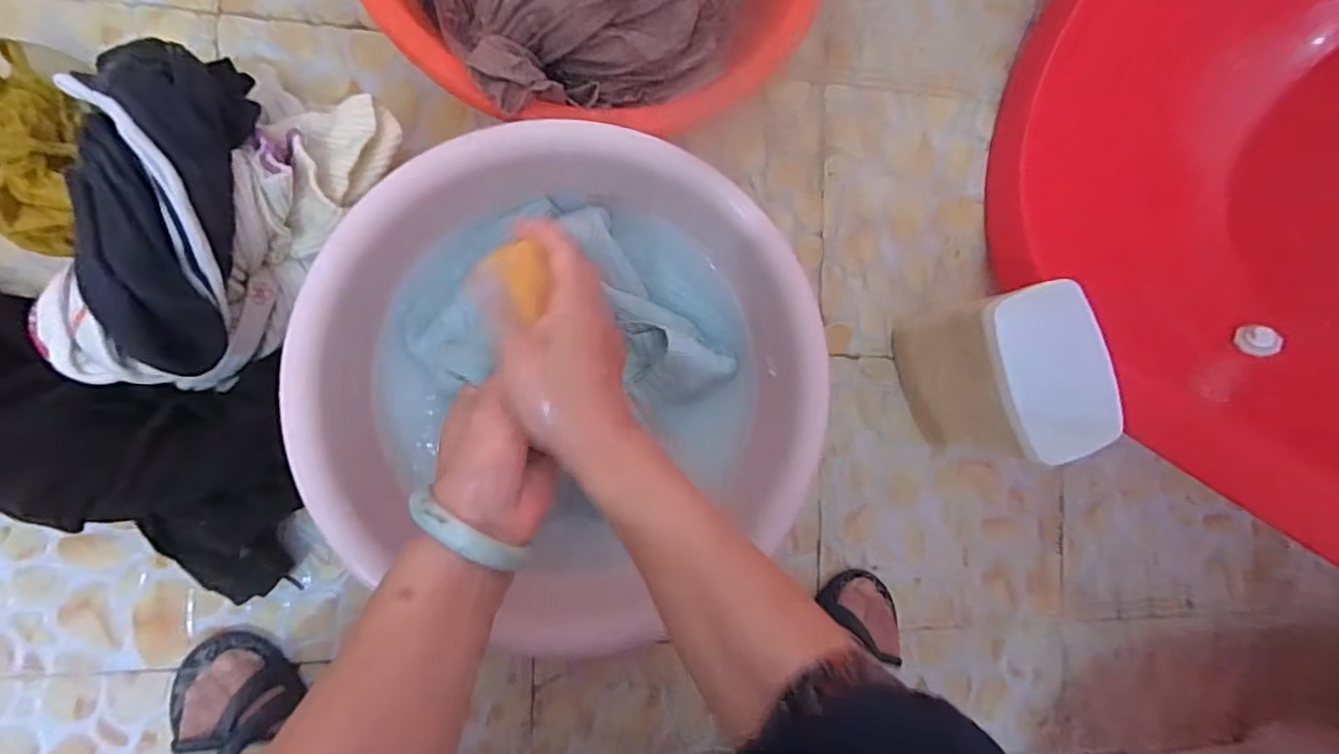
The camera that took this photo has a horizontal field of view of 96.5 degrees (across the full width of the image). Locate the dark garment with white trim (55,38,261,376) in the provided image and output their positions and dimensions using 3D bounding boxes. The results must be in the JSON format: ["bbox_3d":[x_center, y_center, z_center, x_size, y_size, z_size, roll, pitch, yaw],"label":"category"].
[{"bbox_3d":[-0.360,-0.120,0.419,0.092,0.067,0.232,-1,89,-11],"label":"dark garment with white trim"}]

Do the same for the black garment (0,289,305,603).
[{"bbox_3d":[-0.512,0.050,0.487,0.387,0.091,0.223,13,87,-9],"label":"black garment"}]

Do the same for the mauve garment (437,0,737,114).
[{"bbox_3d":[-0.059,-0.315,0.468,0.238,0.107,0.183,-25,93,-10],"label":"mauve garment"}]

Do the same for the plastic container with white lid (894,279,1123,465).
[{"bbox_3d":[0.322,-0.007,0.598,0.095,0.171,0.150,-18,92,-9],"label":"plastic container with white lid"}]

